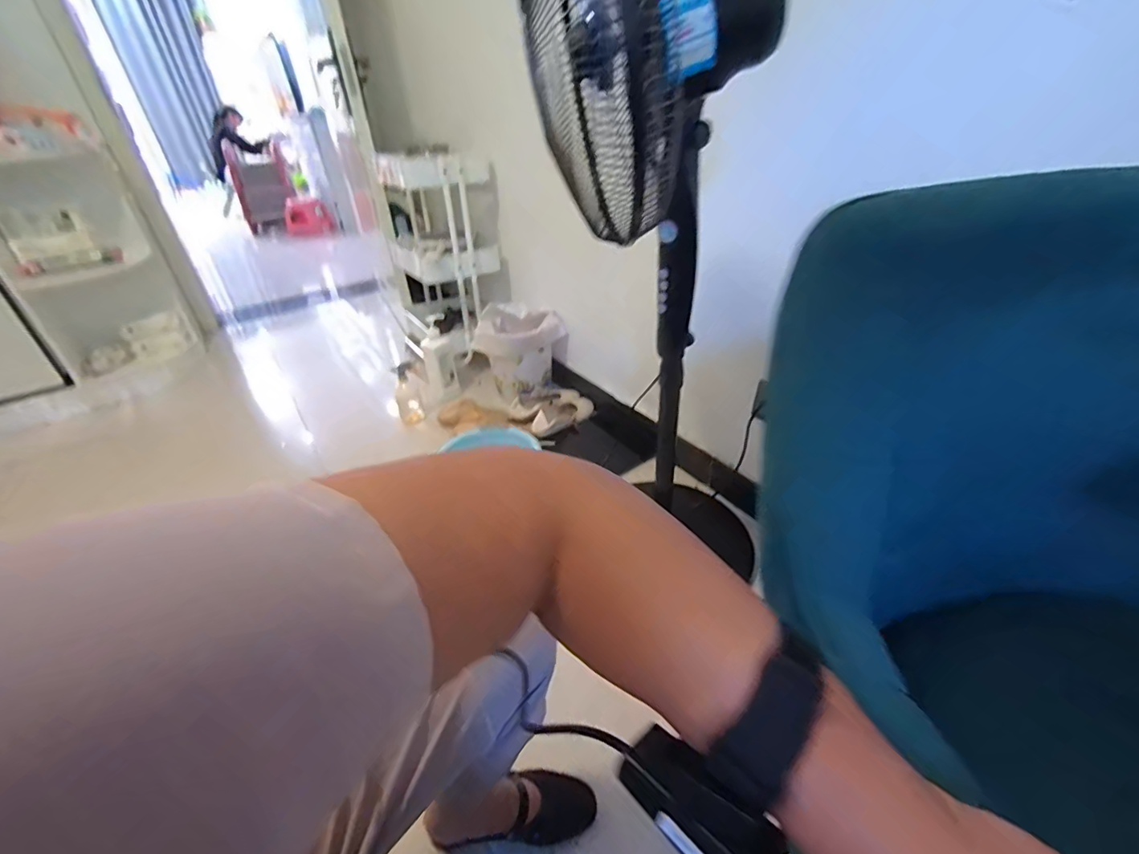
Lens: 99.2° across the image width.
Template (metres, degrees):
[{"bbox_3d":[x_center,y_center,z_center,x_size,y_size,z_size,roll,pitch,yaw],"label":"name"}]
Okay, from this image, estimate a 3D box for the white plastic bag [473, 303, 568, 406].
[{"bbox_3d":[-0.155,-0.249,1.619,0.272,0.235,0.212,8,36,11],"label":"white plastic bag"}]

